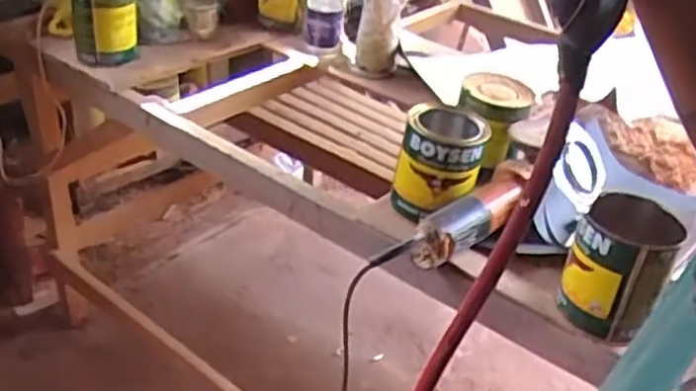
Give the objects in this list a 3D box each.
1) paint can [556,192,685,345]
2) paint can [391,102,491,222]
[{"bbox_3d":[0.296,0.071,0.786,0.096,0.140,0.108,20,35,20],"label":"paint can"},{"bbox_3d":[0.122,-0.046,0.950,0.105,0.127,0.116,9,32,4],"label":"paint can"}]

